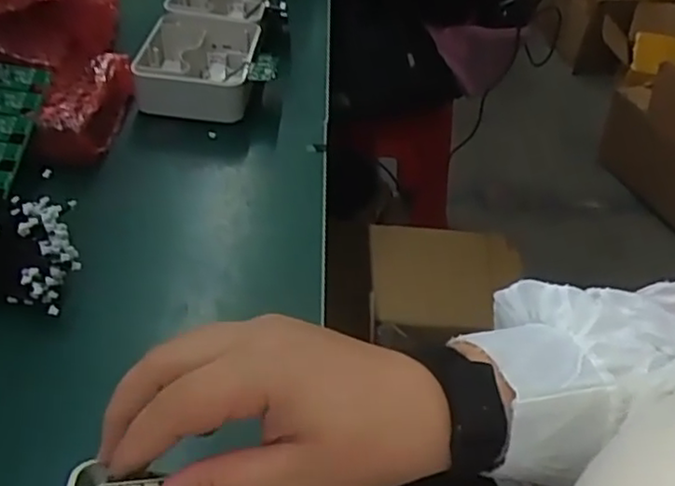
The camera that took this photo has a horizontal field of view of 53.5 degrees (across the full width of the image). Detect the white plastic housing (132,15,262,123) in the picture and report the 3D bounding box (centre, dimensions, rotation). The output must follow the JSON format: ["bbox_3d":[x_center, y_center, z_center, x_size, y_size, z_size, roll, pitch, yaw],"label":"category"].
[{"bbox_3d":[-0.127,-0.169,0.626,0.099,0.039,0.140,5,41,0],"label":"white plastic housing"}]

